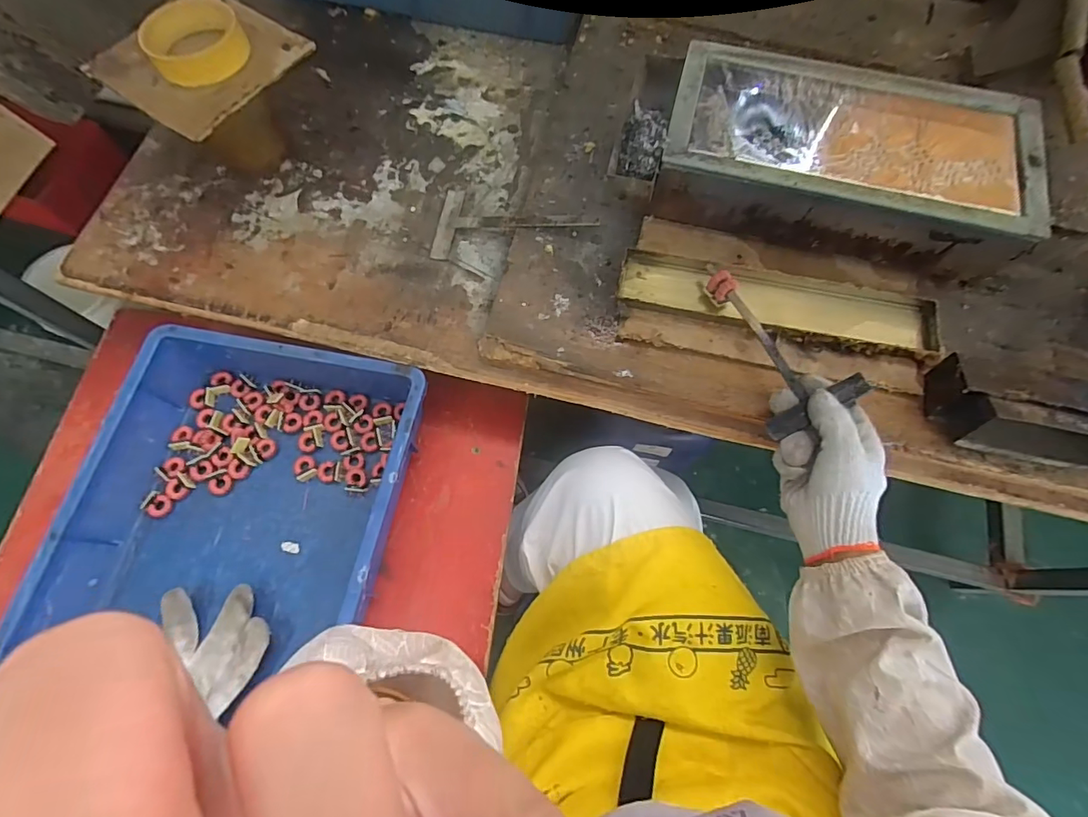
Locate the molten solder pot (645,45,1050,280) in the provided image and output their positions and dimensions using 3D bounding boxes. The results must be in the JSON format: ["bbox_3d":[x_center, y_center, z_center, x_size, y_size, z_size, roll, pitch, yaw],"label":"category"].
[{"bbox_3d":[0.286,-0.246,0.495,0.327,0.086,0.179,15,72,5],"label":"molten solder pot"}]

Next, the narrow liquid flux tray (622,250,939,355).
[{"bbox_3d":[0.222,-0.099,0.496,0.295,0.048,0.067,12,72,4],"label":"narrow liquid flux tray"}]

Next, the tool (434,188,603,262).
[{"bbox_3d":[-0.031,-0.200,0.532,0.172,0.012,0.092,2,71,15],"label":"tool"}]

